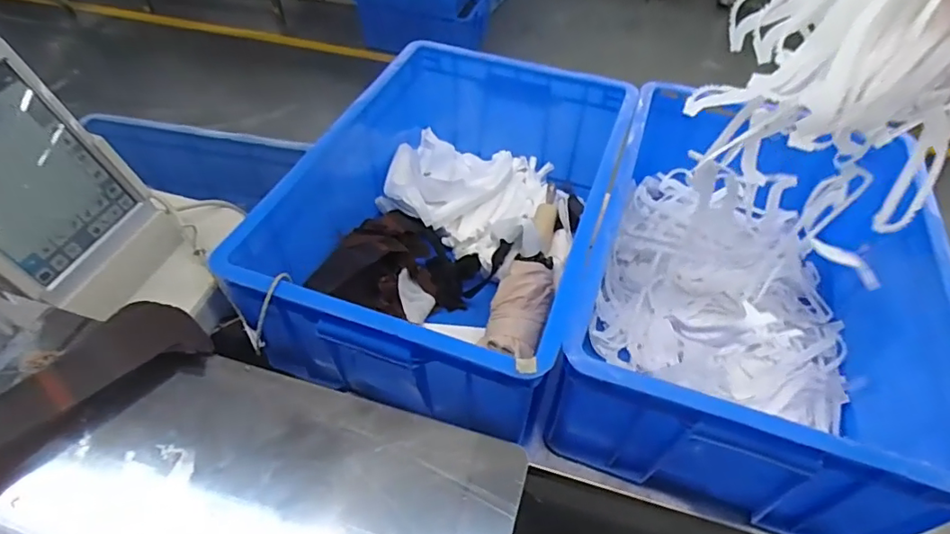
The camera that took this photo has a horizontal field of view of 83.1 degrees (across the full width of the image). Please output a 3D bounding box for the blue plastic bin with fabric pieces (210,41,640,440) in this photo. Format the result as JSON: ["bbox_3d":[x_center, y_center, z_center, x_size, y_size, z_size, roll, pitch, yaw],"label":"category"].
[{"bbox_3d":[-0.020,-0.065,0.724,0.374,0.192,0.509,16,51,12],"label":"blue plastic bin with fabric pieces"}]

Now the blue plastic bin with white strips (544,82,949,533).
[{"bbox_3d":[0.329,0.017,0.665,0.358,0.197,0.505,16,51,12],"label":"blue plastic bin with white strips"}]

